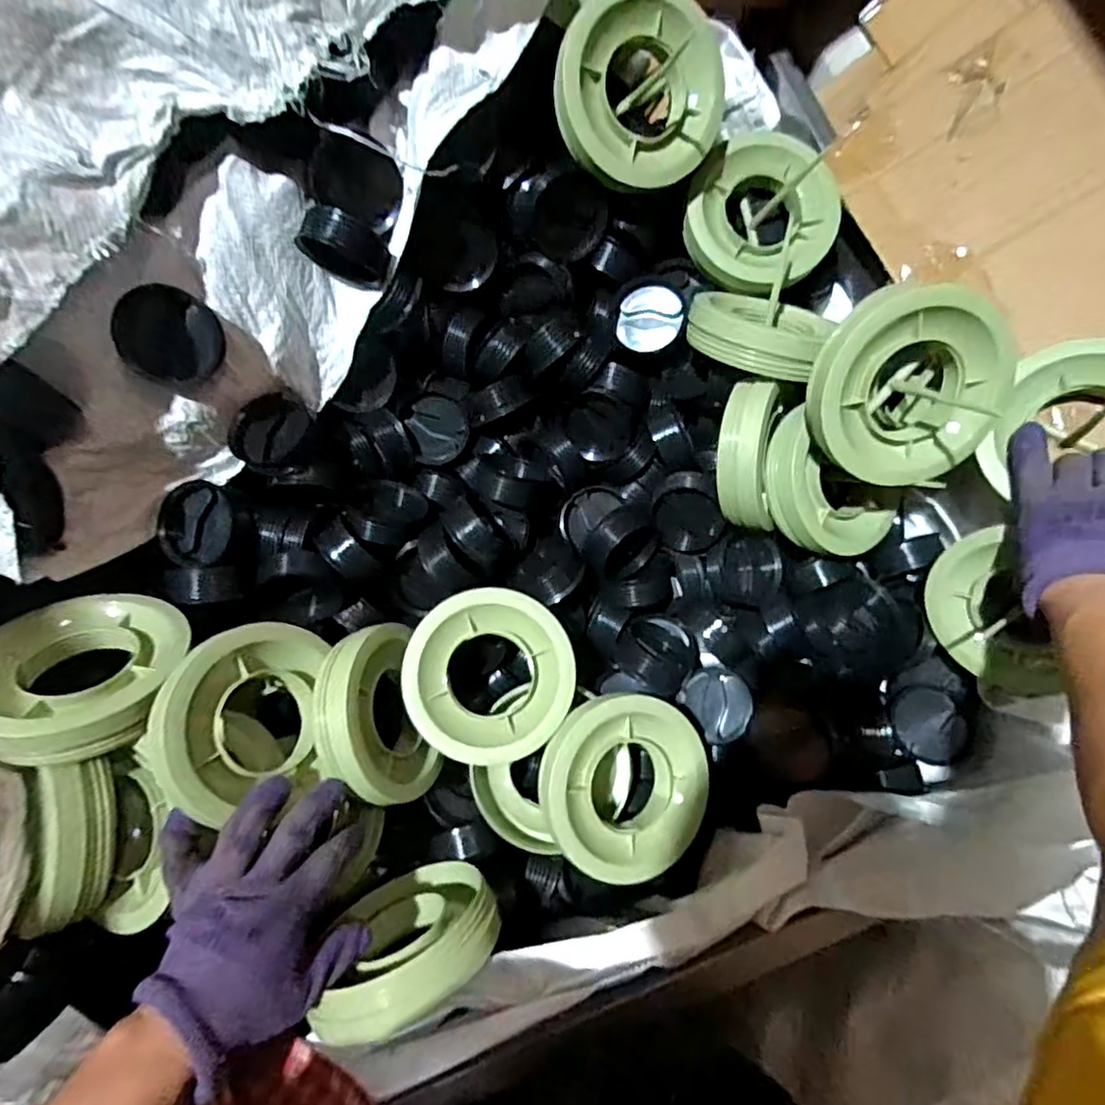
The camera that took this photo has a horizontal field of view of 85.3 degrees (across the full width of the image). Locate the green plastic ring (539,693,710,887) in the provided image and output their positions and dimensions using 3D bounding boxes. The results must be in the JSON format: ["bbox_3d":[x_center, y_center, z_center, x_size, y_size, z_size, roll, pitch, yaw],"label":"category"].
[{"bbox_3d":[0.055,0.181,0.470,0.130,0.030,0.130,2,83,-20],"label":"green plastic ring"}]

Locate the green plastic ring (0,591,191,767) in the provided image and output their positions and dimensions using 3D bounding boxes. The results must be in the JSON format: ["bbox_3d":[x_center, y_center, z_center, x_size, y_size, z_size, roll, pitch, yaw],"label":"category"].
[{"bbox_3d":[-0.330,0.082,0.415,0.127,0.043,0.127,12,44,-12],"label":"green plastic ring"}]

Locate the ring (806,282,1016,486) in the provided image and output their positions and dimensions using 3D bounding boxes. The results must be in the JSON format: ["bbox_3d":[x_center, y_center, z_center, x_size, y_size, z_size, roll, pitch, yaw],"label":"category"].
[{"bbox_3d":[0.253,-0.118,0.432,0.132,0.037,0.131,5,114,-2],"label":"ring"}]

